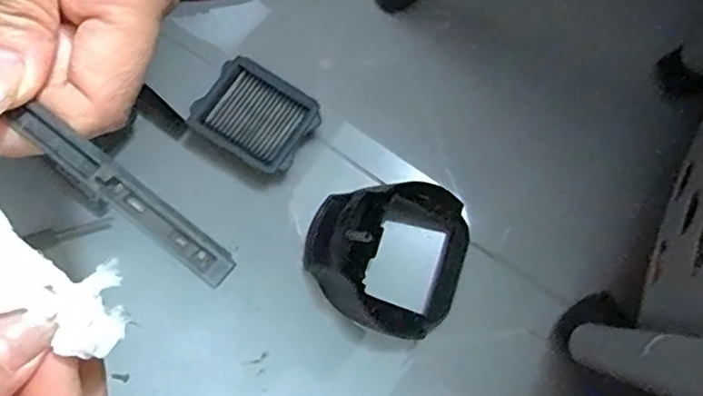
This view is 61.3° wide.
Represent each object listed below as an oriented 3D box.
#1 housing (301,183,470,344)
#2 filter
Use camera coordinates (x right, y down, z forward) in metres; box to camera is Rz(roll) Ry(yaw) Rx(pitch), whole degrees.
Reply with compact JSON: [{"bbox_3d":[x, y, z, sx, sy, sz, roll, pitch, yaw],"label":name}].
[{"bbox_3d":[0.025,0.039,0.430,0.113,0.049,0.108,0,78,-1],"label":"housing"},{"bbox_3d":[-0.073,-0.063,0.454,0.084,0.017,0.069,30,79,5],"label":"filter"}]

